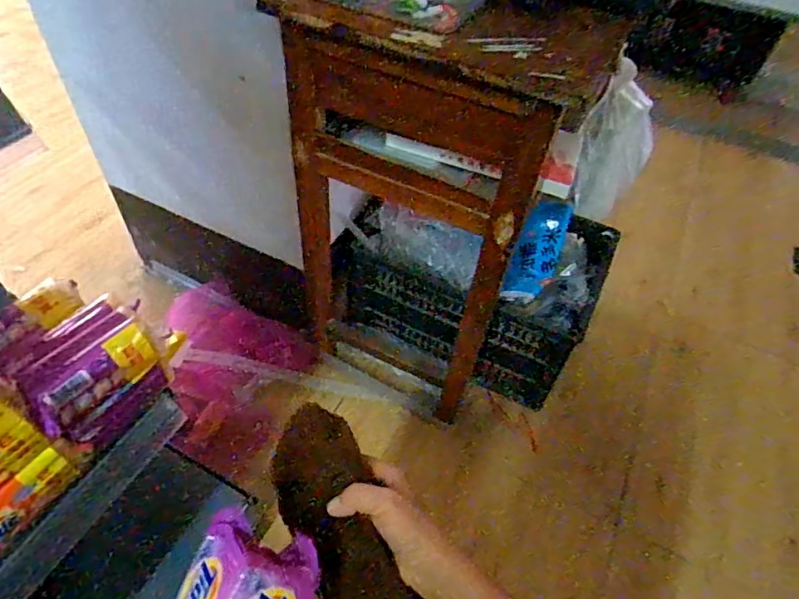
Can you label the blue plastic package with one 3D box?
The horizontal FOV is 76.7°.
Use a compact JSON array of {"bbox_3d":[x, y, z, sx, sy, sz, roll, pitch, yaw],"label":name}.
[{"bbox_3d":[0.259,-0.093,0.950,0.088,0.065,0.215,24,85,14],"label":"blue plastic package"}]

